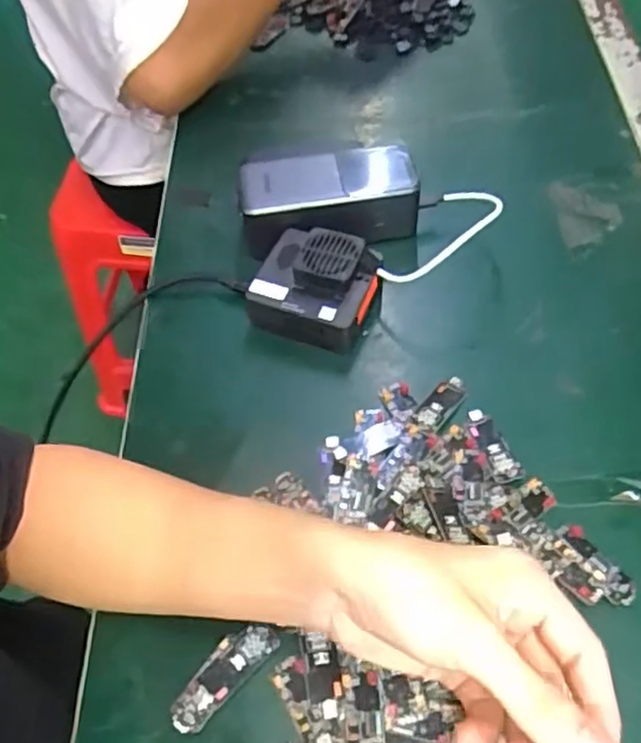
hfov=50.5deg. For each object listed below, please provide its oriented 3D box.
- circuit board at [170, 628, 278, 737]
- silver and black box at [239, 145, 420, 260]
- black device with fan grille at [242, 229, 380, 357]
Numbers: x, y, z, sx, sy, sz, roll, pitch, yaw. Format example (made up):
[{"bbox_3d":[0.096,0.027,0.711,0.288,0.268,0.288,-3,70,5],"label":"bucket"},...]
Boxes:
[{"bbox_3d":[-0.052,0.159,0.358,0.065,0.004,0.022,-41,63,-21],"label":"circuit board"},{"bbox_3d":[0.005,-0.128,0.513,0.129,0.056,0.060,-12,57,-4],"label":"silver and black box"},{"bbox_3d":[-0.004,-0.060,0.478,0.086,0.047,0.069,19,60,15],"label":"black device with fan grille"}]

